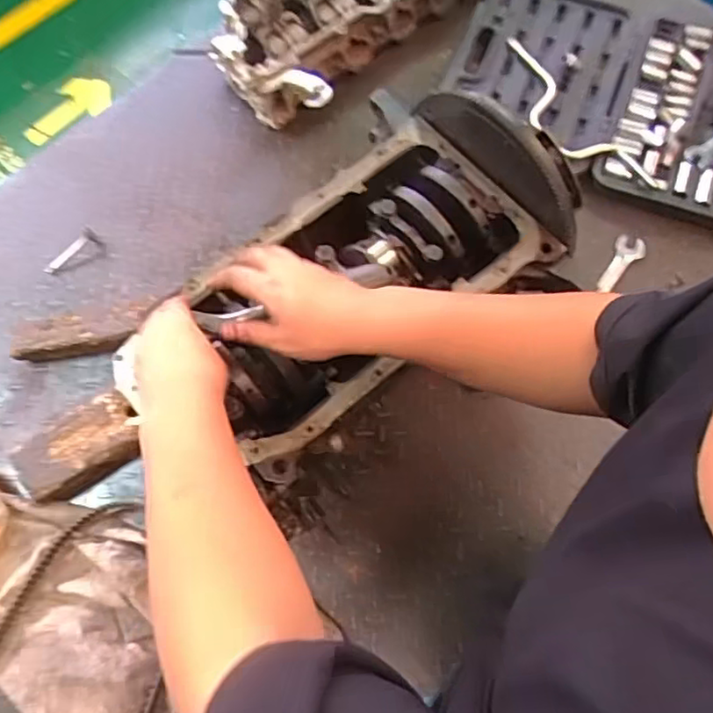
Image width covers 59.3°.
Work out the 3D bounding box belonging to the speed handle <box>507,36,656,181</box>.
[{"bbox_3d":[0.347,-0.401,1.047,0.091,0.023,0.365,-32,72,-10],"label":"speed handle"}]

